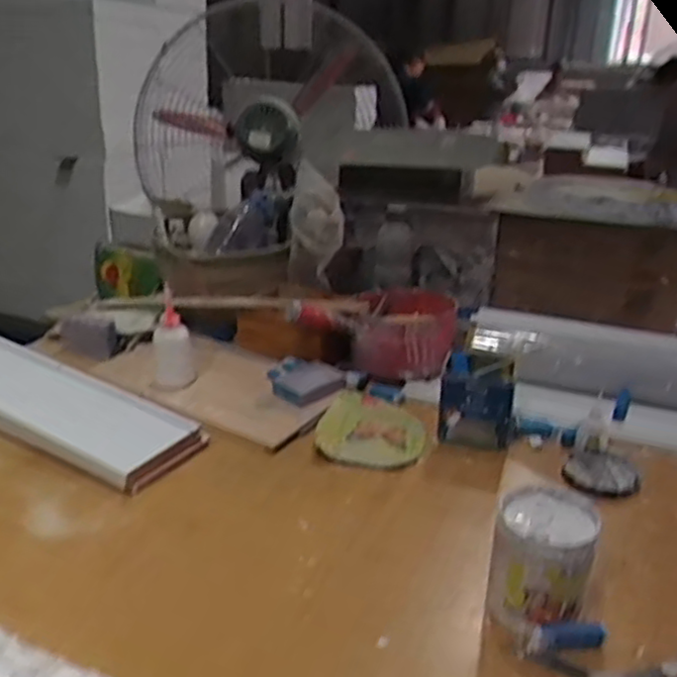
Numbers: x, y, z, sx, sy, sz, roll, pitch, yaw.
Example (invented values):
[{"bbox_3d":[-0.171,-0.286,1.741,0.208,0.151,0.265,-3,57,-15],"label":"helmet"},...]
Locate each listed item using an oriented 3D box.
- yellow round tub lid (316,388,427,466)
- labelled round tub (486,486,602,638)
[{"bbox_3d":[0.052,0.131,1.050,0.151,0.016,0.177,8,24,10],"label":"yellow round tub lid"},{"bbox_3d":[0.203,0.228,0.717,0.090,0.123,0.107,13,25,19],"label":"labelled round tub"}]

